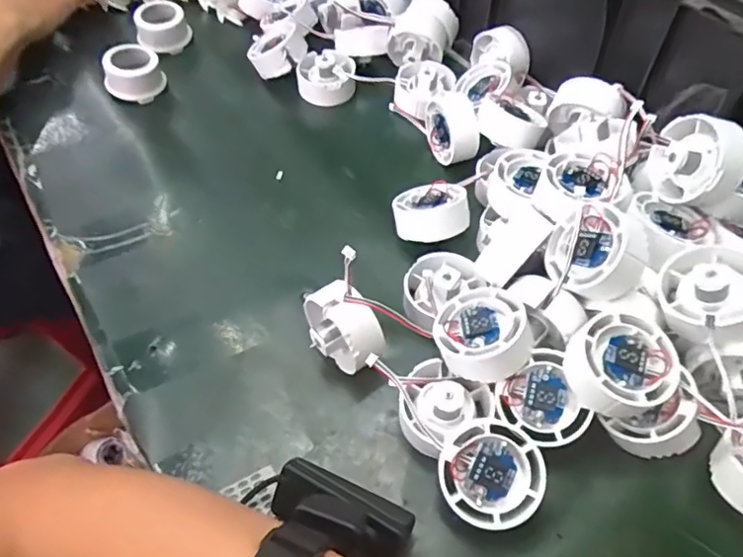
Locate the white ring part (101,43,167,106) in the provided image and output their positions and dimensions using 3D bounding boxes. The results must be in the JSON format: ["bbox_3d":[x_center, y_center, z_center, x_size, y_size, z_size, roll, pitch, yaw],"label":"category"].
[{"bbox_3d":[-0.231,-0.198,0.544,0.055,0.050,0.052,-24,57,-16],"label":"white ring part"}]

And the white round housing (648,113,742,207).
[{"bbox_3d":[0.203,-0.074,0.355,0.033,0.055,0.054,0,32,-22],"label":"white round housing"}]

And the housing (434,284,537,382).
[{"bbox_3d":[0.066,0.034,0.336,0.053,0.025,0.053,-15,41,13],"label":"housing"}]

